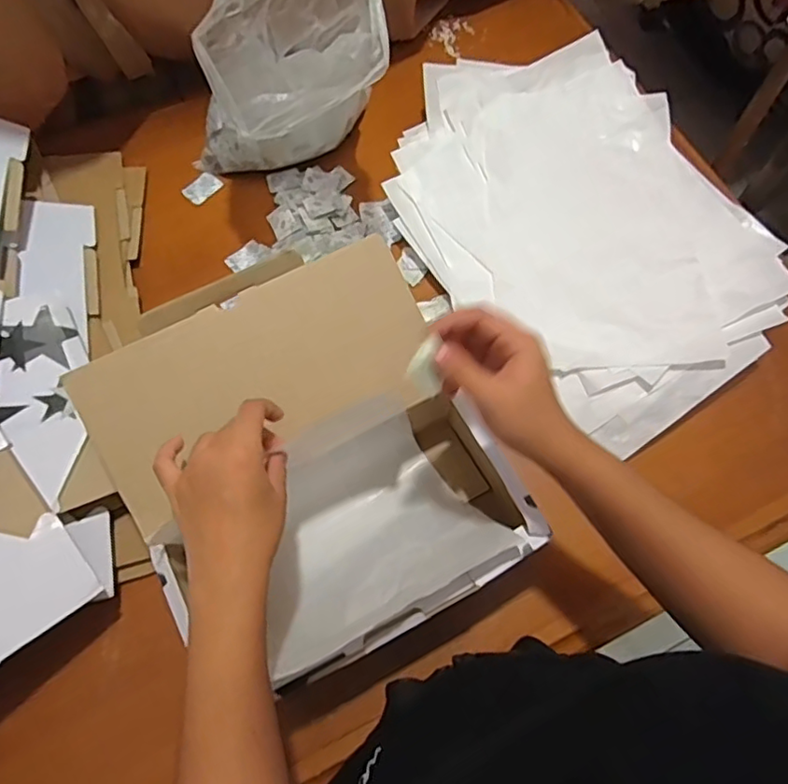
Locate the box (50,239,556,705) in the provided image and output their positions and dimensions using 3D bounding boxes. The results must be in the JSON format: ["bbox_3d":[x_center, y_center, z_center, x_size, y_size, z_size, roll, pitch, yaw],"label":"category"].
[{"bbox_3d":[-0.066,0.068,0.494,0.272,0.151,0.281,-27,71,-10],"label":"box"}]

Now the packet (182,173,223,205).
[{"bbox_3d":[-0.224,-0.238,0.692,0.029,0.006,0.042,38,73,13],"label":"packet"}]

